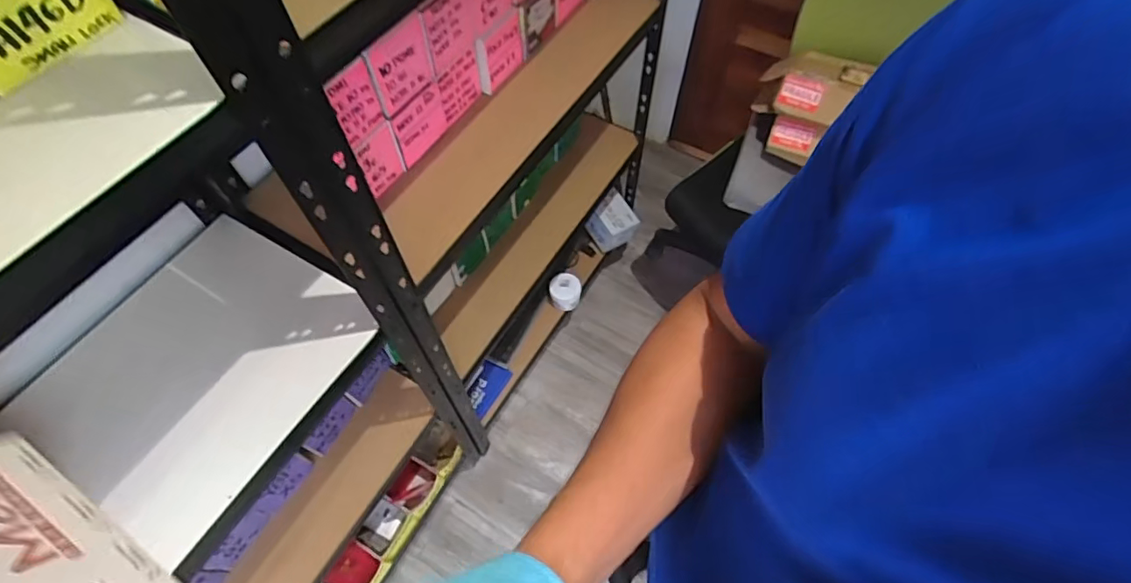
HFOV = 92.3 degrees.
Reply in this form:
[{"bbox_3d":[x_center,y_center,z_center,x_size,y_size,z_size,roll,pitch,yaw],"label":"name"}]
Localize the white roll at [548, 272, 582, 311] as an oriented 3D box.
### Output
[{"bbox_3d":[-0.001,-0.002,1.391,0.083,0.068,0.084,5,60,2],"label":"white roll"}]

